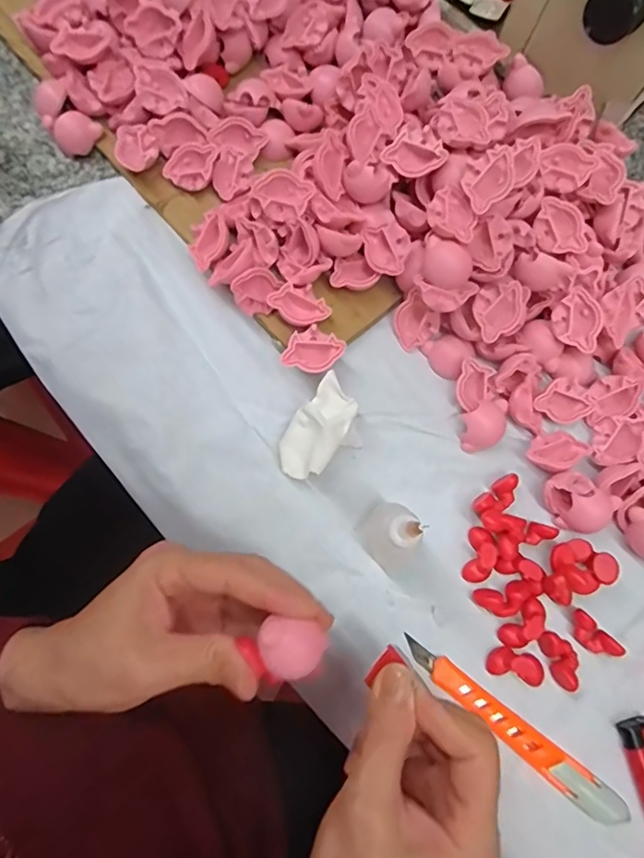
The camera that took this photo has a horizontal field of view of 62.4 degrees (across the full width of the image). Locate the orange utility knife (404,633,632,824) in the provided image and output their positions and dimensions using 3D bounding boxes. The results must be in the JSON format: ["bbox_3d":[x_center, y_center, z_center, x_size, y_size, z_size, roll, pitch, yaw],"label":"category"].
[{"bbox_3d":[0.103,0.164,0.289,0.136,0.011,0.016,37,77,6],"label":"orange utility knife"}]

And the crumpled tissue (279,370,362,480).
[{"bbox_3d":[0.000,0.003,0.316,0.038,0.023,0.060,38,77,7],"label":"crumpled tissue"}]

